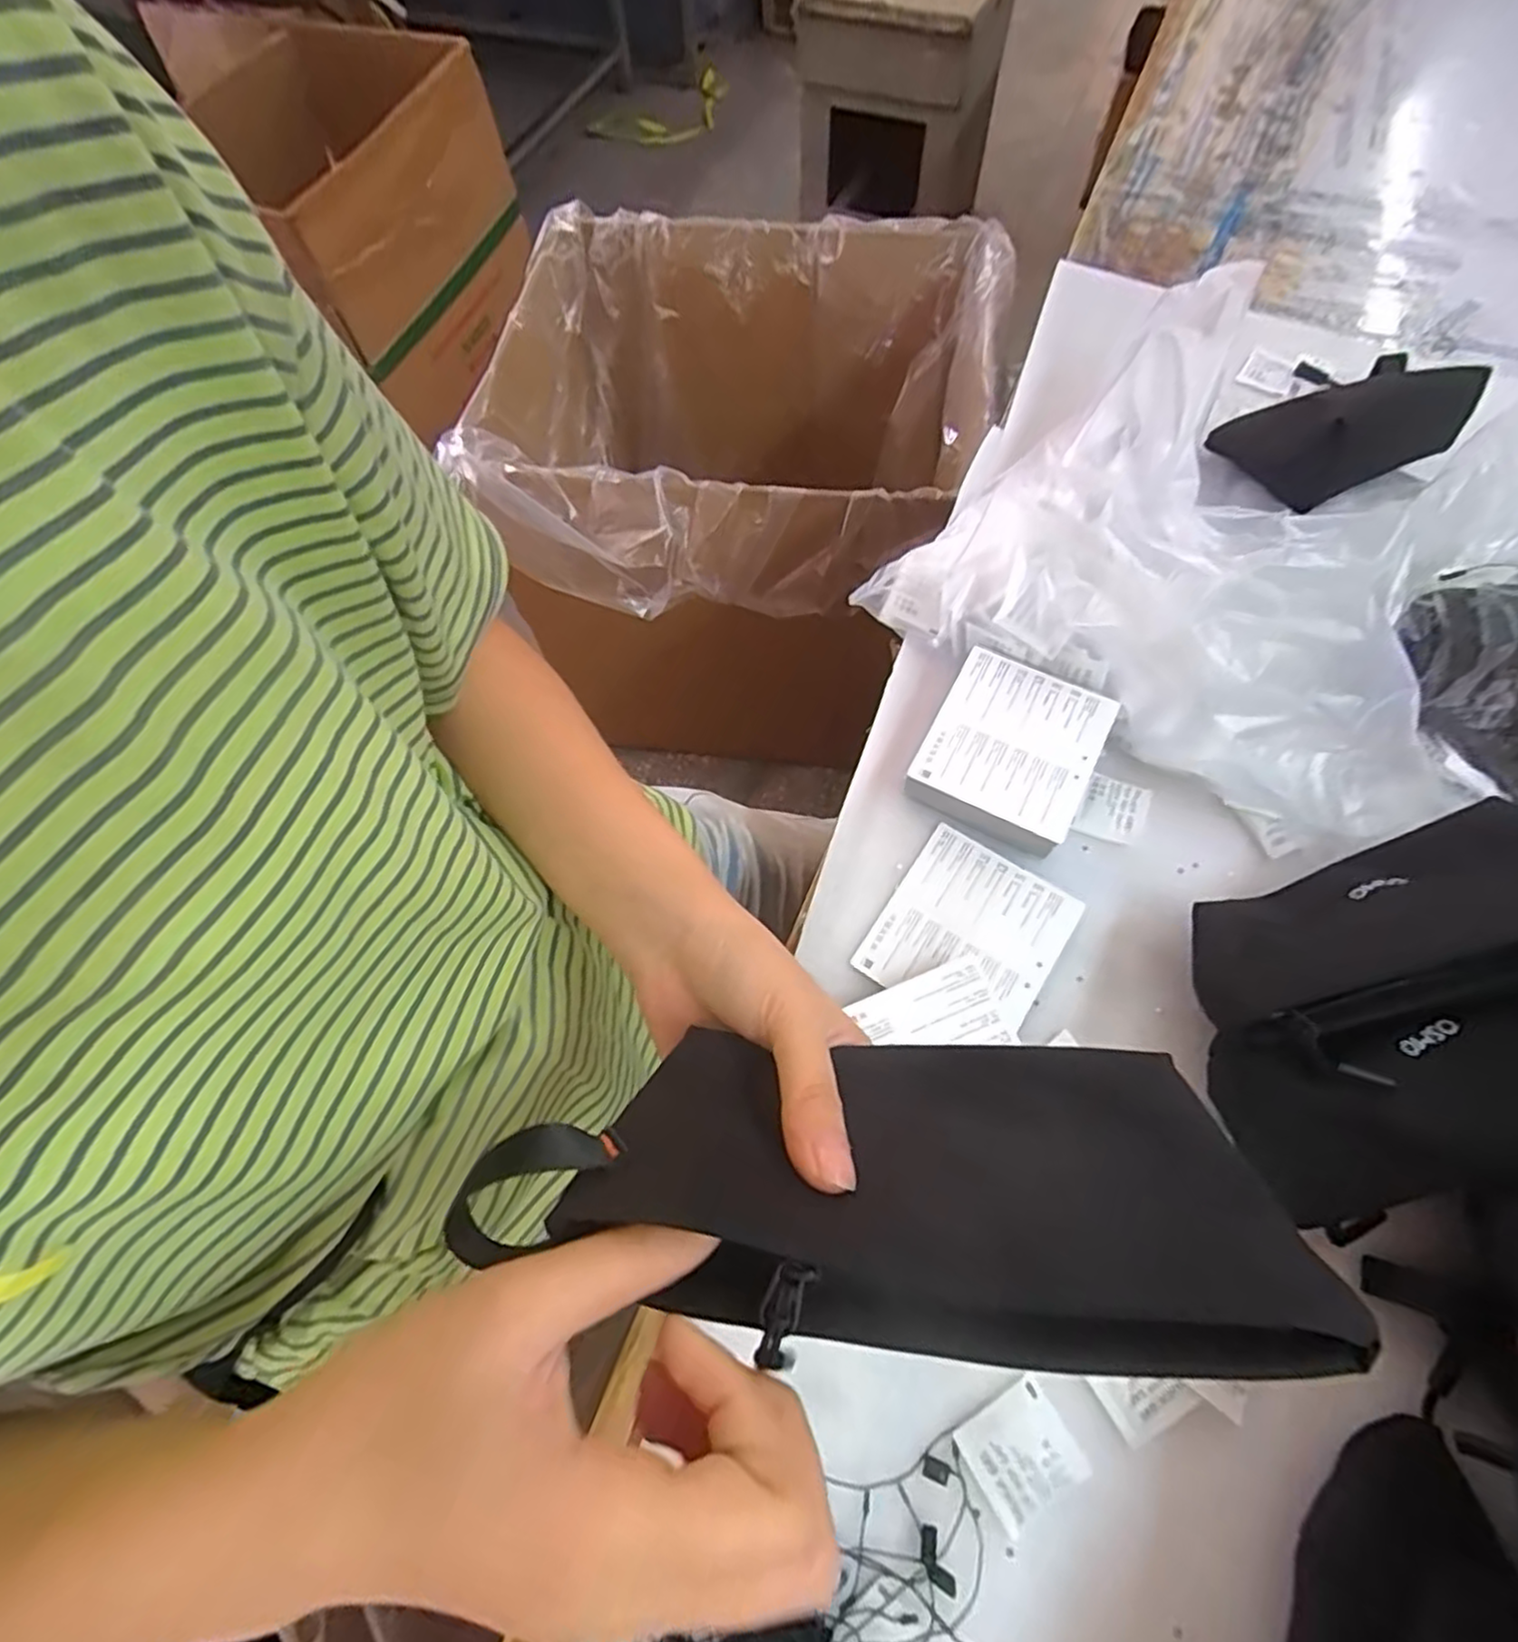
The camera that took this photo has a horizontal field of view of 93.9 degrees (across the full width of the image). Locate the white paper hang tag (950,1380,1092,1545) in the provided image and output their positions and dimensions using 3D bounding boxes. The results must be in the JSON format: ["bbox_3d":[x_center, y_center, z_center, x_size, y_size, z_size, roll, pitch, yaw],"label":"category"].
[{"bbox_3d":[0.107,0.260,0.291,0.041,0.004,0.039,-31,68,-12],"label":"white paper hang tag"}]

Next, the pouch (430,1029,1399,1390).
[{"bbox_3d":[0.030,0.097,0.200,0.207,0.016,0.091,1,30,6],"label":"pouch"}]

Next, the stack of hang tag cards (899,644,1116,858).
[{"bbox_3d":[0.144,-0.040,0.410,0.088,0.031,0.096,26,69,13],"label":"stack of hang tag cards"}]

